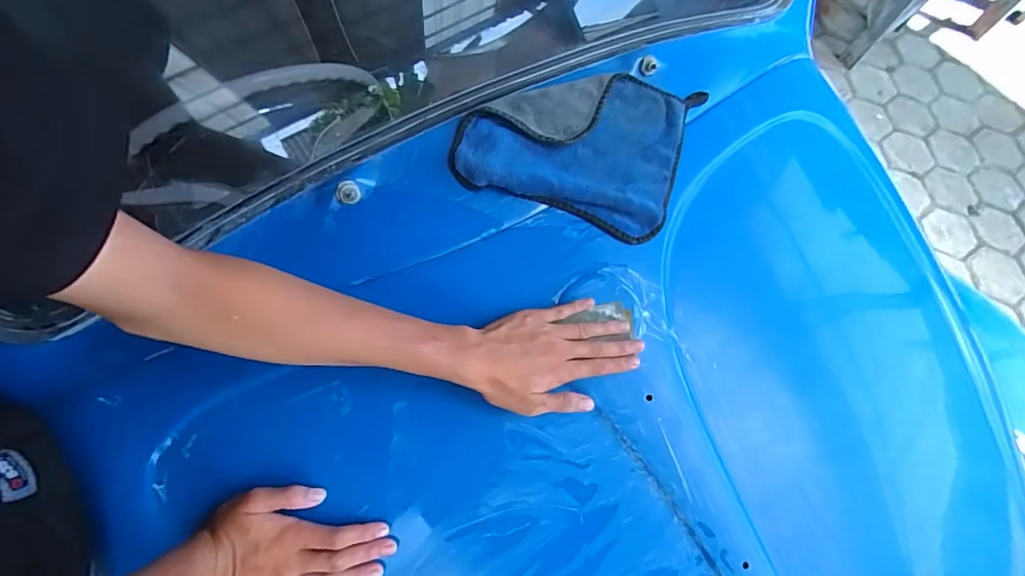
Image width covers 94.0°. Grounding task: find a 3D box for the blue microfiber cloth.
[{"bbox_3d":[0.080,-0.184,0.556,0.250,0.038,0.235,21,69,5],"label":"blue microfiber cloth"}]

